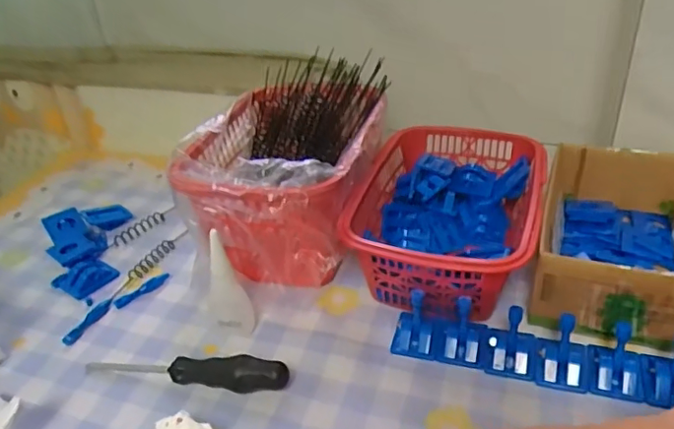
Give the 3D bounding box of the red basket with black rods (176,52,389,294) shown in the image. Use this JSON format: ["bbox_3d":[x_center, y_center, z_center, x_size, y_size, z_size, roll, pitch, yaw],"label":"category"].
[{"bbox_3d":[-0.036,-0.041,0.545,0.152,0.125,0.246,7,34,17],"label":"red basket with black rods"}]

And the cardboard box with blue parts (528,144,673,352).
[{"bbox_3d":[0.235,0.020,0.462,0.124,0.071,0.184,9,35,20],"label":"cardboard box with blue parts"}]

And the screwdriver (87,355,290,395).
[{"bbox_3d":[-0.113,0.115,0.415,0.153,0.025,0.021,3,34,12],"label":"screwdriver"}]

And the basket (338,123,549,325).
[{"bbox_3d":[0.102,0.002,0.502,0.144,0.078,0.210,8,35,19],"label":"basket"}]

